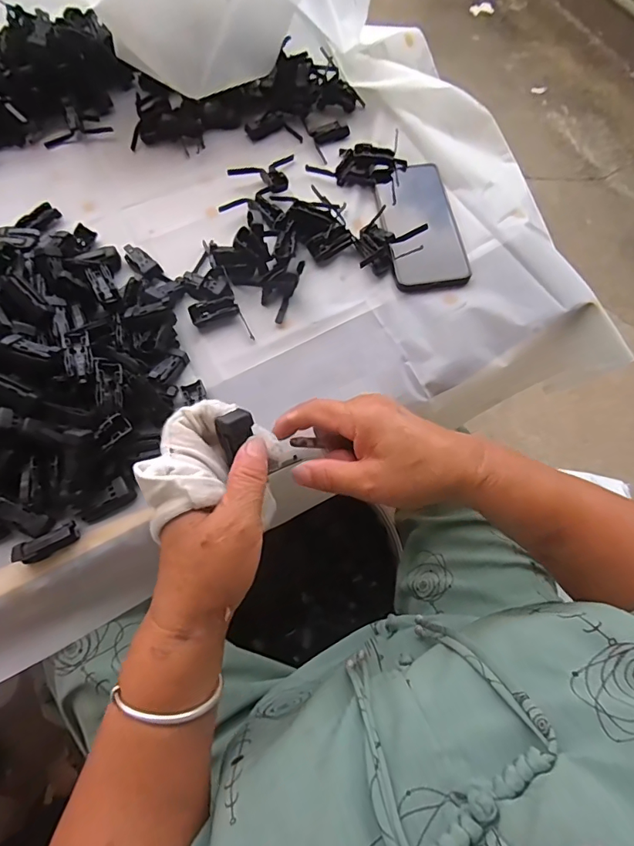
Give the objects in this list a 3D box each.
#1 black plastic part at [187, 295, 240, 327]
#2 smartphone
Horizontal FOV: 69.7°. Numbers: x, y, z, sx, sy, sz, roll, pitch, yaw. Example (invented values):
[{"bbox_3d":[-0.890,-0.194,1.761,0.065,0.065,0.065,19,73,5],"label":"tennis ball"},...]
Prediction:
[{"bbox_3d":[-0.103,-0.112,0.455,0.047,0.010,0.023,-18,69,-10],"label":"black plastic part"},{"bbox_3d":[0.112,-0.214,0.487,0.074,0.016,0.160,-5,67,-5],"label":"smartphone"}]

